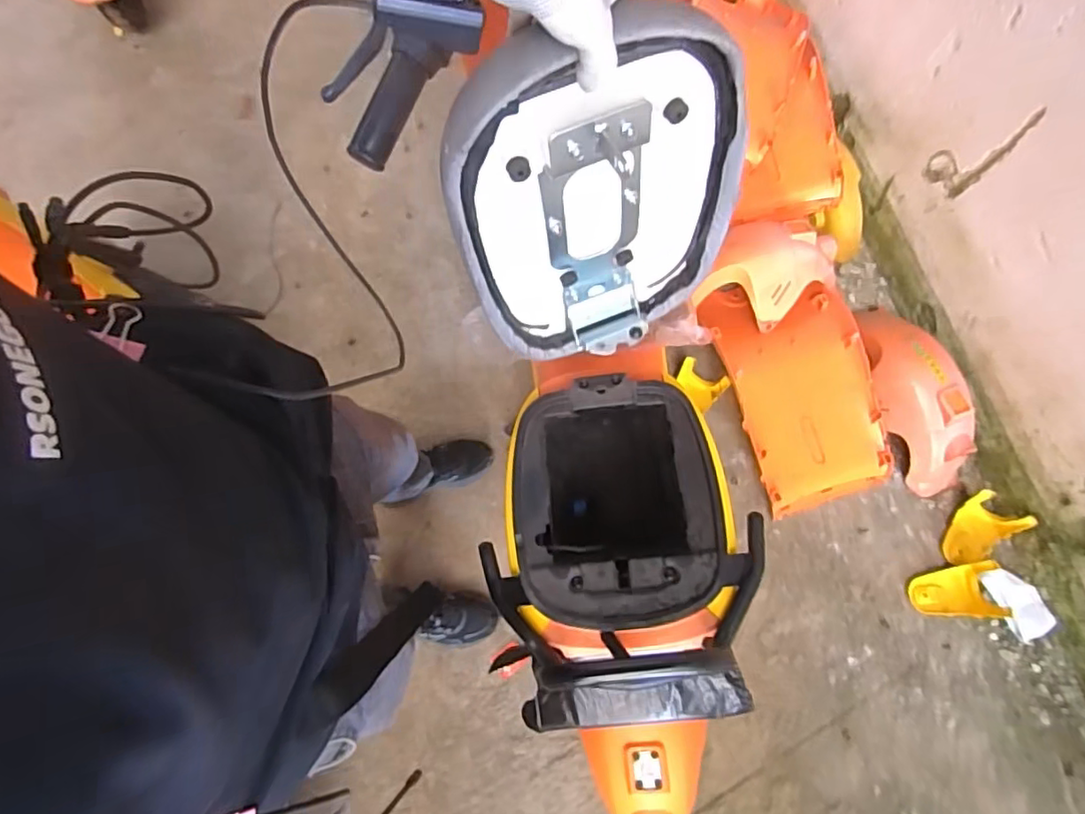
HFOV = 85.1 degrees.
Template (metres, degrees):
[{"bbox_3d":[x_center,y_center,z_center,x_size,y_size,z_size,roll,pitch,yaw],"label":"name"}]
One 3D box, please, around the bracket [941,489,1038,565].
[{"bbox_3d":[0.954,0.271,1.282,0.162,0.084,0.109,-41,78,-11],"label":"bracket"}]

